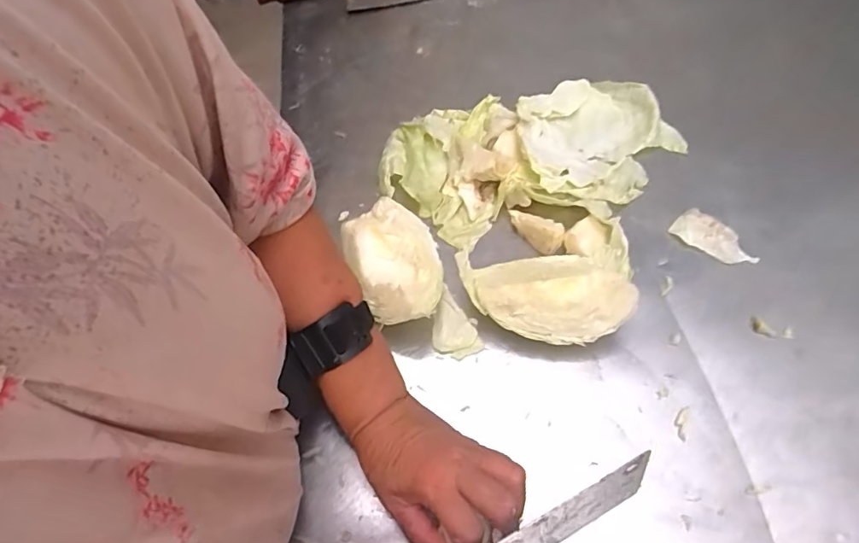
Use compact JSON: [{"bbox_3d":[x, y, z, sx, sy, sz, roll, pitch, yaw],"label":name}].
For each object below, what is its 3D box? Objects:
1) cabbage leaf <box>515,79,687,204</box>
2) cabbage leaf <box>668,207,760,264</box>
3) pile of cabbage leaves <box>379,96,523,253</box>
[{"bbox_3d":[0.173,-0.138,0.529,0.168,0.044,0.156,-2,61,2],"label":"cabbage leaf"},{"bbox_3d":[0.267,-0.029,0.485,0.038,0.006,0.074,-42,66,-18],"label":"cabbage leaf"},{"bbox_3d":[0.025,-0.123,0.533,0.150,0.045,0.168,31,67,19],"label":"pile of cabbage leaves"}]

